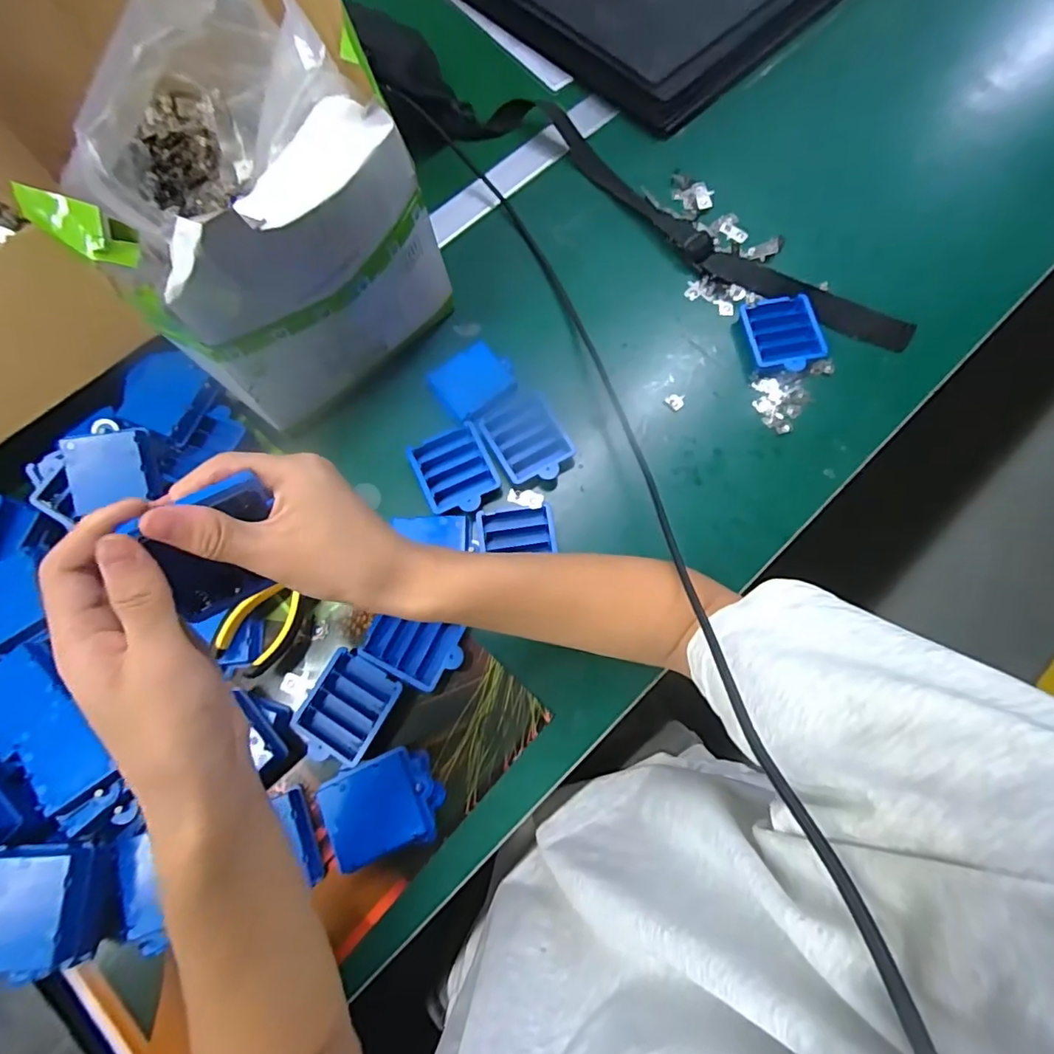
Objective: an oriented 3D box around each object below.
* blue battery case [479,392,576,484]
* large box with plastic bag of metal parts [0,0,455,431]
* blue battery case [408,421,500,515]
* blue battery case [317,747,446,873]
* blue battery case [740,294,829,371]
[{"bbox_3d":[0.001,-0.081,0.499,0.066,0.021,0.086,-27,76,-6],"label":"blue battery case"},{"bbox_3d":[-0.234,-0.265,0.426,0.218,0.205,0.294,-42,77,-10],"label":"large box with plastic bag of metal parts"},{"bbox_3d":[-0.064,-0.050,0.489,0.065,0.013,0.076,-25,76,-5],"label":"blue battery case"},{"bbox_3d":[-0.106,0.206,0.407,0.076,0.030,0.065,-20,76,-4],"label":"blue battery case"},{"bbox_3d":[0.243,-0.182,0.521,0.065,0.018,0.075,-7,75,-1],"label":"blue battery case"}]

